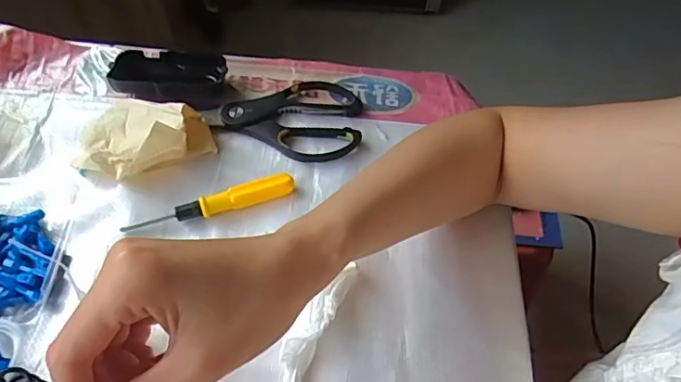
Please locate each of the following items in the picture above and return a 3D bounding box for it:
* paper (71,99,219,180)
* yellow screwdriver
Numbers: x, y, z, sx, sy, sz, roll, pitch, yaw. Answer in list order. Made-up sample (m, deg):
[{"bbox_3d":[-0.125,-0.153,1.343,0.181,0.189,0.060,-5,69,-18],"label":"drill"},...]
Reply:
[{"bbox_3d":[-0.177,-0.049,0.459,0.120,0.044,0.083,12,55,6],"label":"paper"},{"bbox_3d":[-0.108,0.011,0.438,0.140,0.016,0.016,-16,57,-14],"label":"yellow screwdriver"}]

